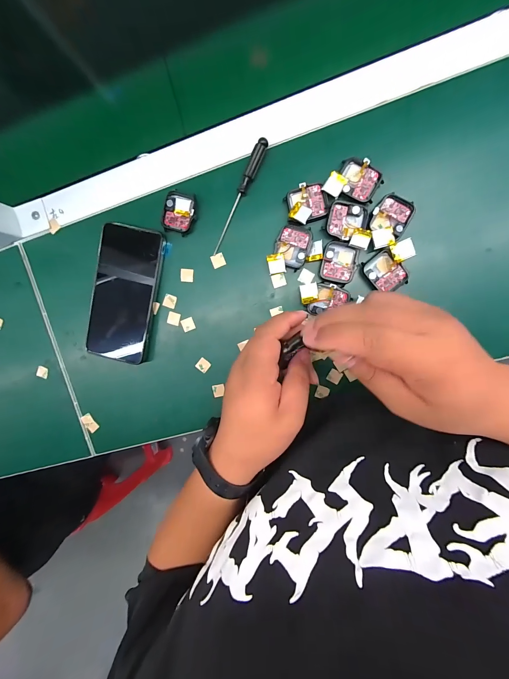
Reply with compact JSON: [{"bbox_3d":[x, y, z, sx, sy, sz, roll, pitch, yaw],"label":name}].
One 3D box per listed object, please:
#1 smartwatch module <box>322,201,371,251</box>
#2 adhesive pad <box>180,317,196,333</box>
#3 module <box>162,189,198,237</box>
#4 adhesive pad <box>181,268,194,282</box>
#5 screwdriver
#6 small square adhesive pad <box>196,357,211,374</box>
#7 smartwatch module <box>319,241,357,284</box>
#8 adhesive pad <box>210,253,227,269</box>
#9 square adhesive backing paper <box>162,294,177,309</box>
[{"bbox_3d":[0.103,-0.126,0.298,0.050,0.016,0.045,19,98,5],"label":"smartwatch module"},{"bbox_3d":[-0.083,-0.018,0.341,0.016,0.004,0.016,-21,93,8],"label":"adhesive pad"},{"bbox_3d":[-0.087,-0.148,0.319,0.039,0.010,0.045,17,97,5],"label":"module"},{"bbox_3d":[-0.082,-0.078,0.333,0.015,0.004,0.015,4,96,6],"label":"adhesive pad"},{"bbox_3d":[-0.019,-0.160,0.311,0.012,0.013,0.131,28,98,3],"label":"screwdriver"},{"bbox_3d":[-0.065,0.033,0.345,0.016,0.004,0.016,39,99,2],"label":"small square adhesive pad"},{"bbox_3d":[0.094,-0.086,0.308,0.037,0.010,0.043,15,97,5],"label":"smartwatch module"},{"bbox_3d":[-0.044,-0.094,0.327,0.016,0.004,0.015,-21,93,8],"label":"adhesive pad"},{"bbox_3d":[-0.106,-0.047,0.340,0.016,0.004,0.017,15,97,5],"label":"square adhesive backing paper"}]

